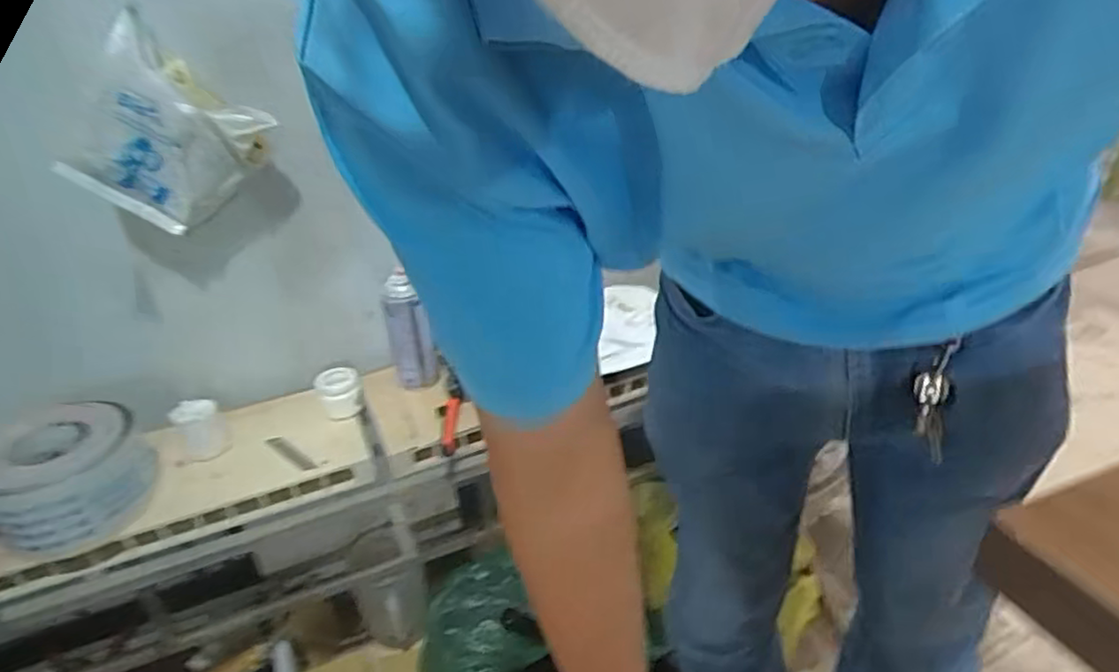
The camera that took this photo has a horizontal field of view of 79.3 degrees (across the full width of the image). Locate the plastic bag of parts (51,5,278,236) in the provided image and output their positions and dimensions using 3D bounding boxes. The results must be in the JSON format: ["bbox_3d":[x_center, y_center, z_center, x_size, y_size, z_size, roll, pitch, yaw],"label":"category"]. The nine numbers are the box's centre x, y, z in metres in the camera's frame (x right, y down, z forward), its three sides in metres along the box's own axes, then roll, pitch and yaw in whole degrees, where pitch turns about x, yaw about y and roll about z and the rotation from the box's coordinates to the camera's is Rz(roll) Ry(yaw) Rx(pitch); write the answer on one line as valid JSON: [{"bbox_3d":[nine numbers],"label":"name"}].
[{"bbox_3d":[-0.476,-0.237,0.820,0.177,0.205,0.040,31,10,-16],"label":"plastic bag of parts"}]

